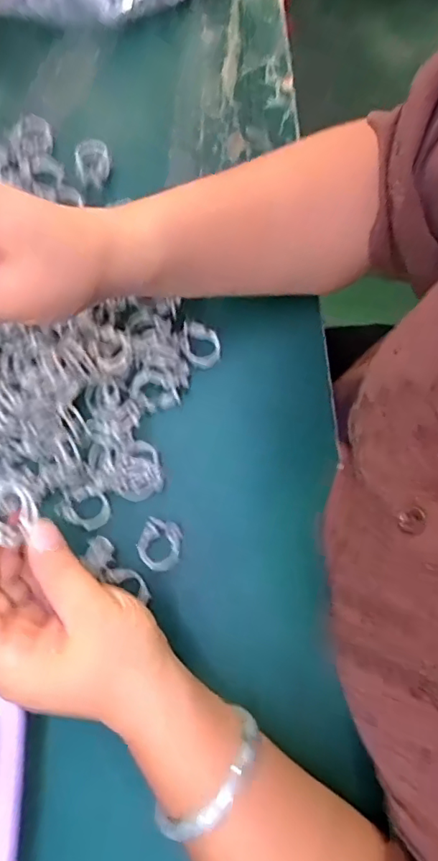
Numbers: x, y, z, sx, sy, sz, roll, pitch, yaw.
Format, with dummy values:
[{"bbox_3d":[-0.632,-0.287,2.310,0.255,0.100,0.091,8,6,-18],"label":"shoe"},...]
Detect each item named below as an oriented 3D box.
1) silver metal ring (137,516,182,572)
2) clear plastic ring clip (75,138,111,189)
[{"bbox_3d":[-0.038,0.073,0.333,0.026,0.005,0.031,13,79,2],"label":"silver metal ring"},{"bbox_3d":[-0.093,-0.199,0.387,0.024,0.007,0.037,-10,79,-3],"label":"clear plastic ring clip"}]

